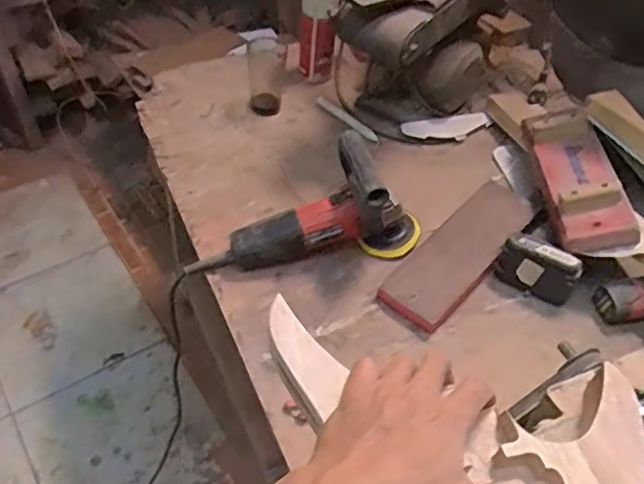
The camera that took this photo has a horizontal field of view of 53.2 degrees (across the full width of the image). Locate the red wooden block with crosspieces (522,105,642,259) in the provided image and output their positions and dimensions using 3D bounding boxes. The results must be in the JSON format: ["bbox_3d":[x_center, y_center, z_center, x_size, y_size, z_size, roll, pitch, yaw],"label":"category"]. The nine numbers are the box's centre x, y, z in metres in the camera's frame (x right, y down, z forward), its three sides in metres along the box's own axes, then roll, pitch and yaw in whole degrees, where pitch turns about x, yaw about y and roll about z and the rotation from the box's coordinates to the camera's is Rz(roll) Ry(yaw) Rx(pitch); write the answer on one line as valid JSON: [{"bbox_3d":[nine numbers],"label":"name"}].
[{"bbox_3d":[0.369,-0.101,0.934,0.102,0.058,0.271,-11,50,11],"label":"red wooden block with crosspieces"}]

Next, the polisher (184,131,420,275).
[{"bbox_3d":[-0.022,-0.054,0.891,0.328,0.158,0.114,-2,48,-3],"label":"polisher"}]

